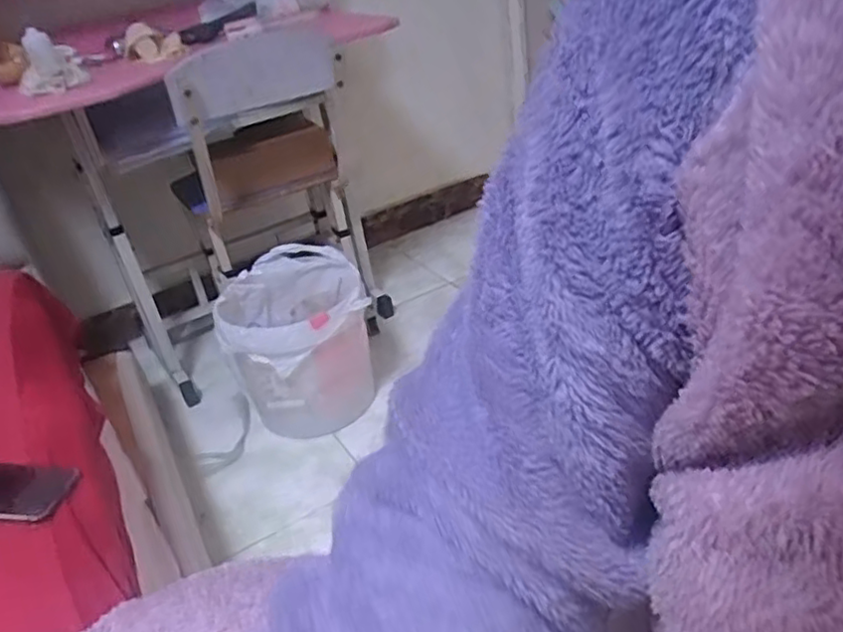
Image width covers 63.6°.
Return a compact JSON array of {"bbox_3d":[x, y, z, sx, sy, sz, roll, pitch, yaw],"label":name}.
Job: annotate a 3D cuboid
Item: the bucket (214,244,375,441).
[{"bbox_3d":[-0.243,0.059,1.326,0.253,0.293,0.255,-7,31,4],"label":"bucket"}]

